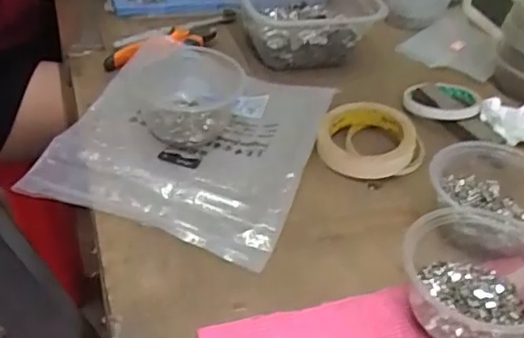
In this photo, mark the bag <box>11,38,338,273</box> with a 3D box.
[{"bbox_3d":[-0.070,-0.039,0.602,0.239,0.037,0.261,16,41,12],"label":"bag"}]

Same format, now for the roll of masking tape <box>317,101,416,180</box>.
[{"bbox_3d":[0.109,-0.032,0.622,0.095,0.033,0.097,3,40,-3],"label":"roll of masking tape"}]

